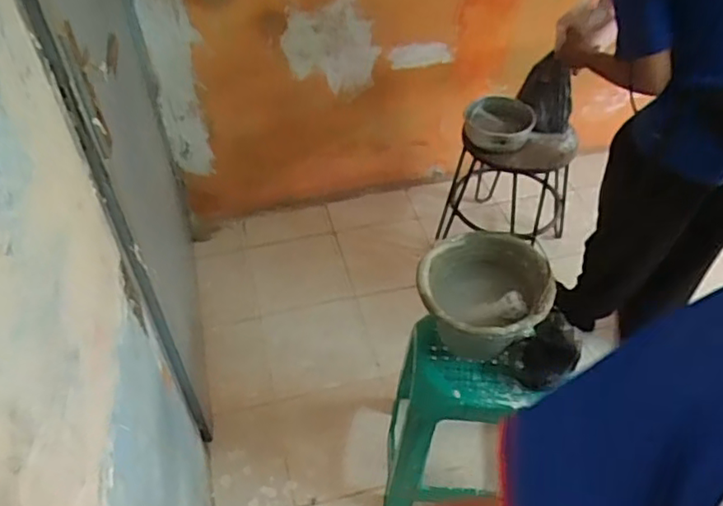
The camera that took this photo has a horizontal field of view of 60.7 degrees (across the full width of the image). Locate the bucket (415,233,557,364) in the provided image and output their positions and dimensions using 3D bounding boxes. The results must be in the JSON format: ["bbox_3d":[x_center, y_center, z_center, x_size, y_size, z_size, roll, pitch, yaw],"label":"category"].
[{"bbox_3d":[0.232,0.101,1.197,0.236,0.176,0.253,-1,46,1],"label":"bucket"}]

